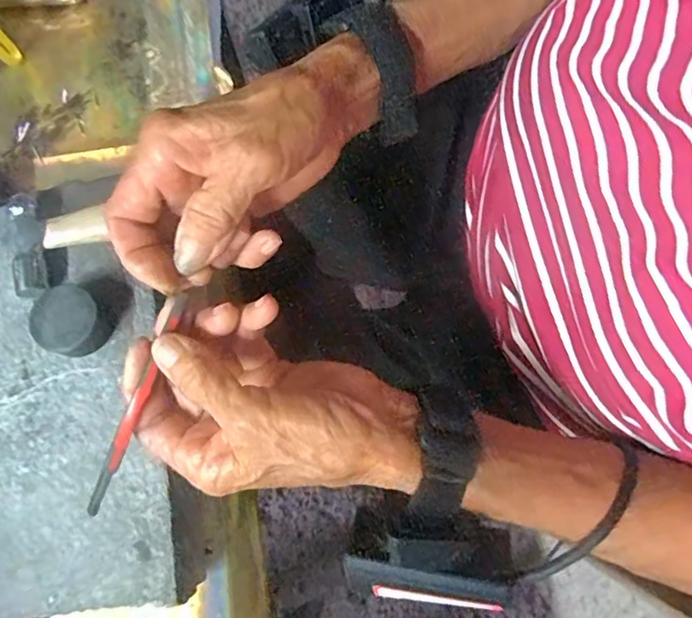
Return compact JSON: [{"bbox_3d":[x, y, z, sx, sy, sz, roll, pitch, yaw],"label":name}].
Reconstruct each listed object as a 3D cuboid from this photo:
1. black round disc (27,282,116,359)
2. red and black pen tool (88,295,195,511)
[{"bbox_3d":[-0.154,0.005,0.312,0.039,0.026,0.039,0,76,2],"label":"black round disc"},{"bbox_3d":[-0.092,0.040,0.241,0.012,0.006,0.100,22,86,6],"label":"red and black pen tool"}]

